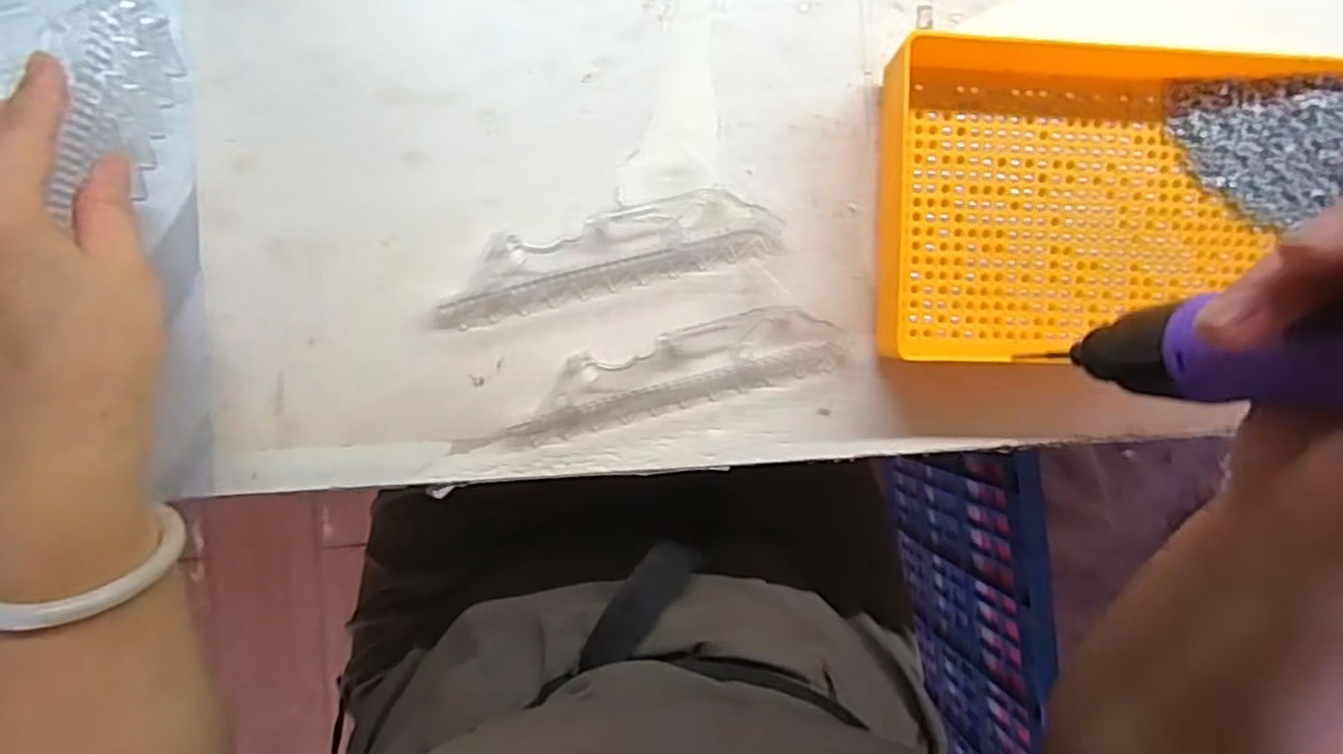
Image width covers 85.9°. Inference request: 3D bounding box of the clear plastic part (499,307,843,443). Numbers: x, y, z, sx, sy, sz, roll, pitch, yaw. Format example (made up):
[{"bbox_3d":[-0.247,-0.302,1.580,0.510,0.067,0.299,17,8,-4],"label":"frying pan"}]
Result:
[{"bbox_3d":[0.003,-0.003,0.350,0.163,0.008,0.037,-14,92,-4],"label":"clear plastic part"}]

